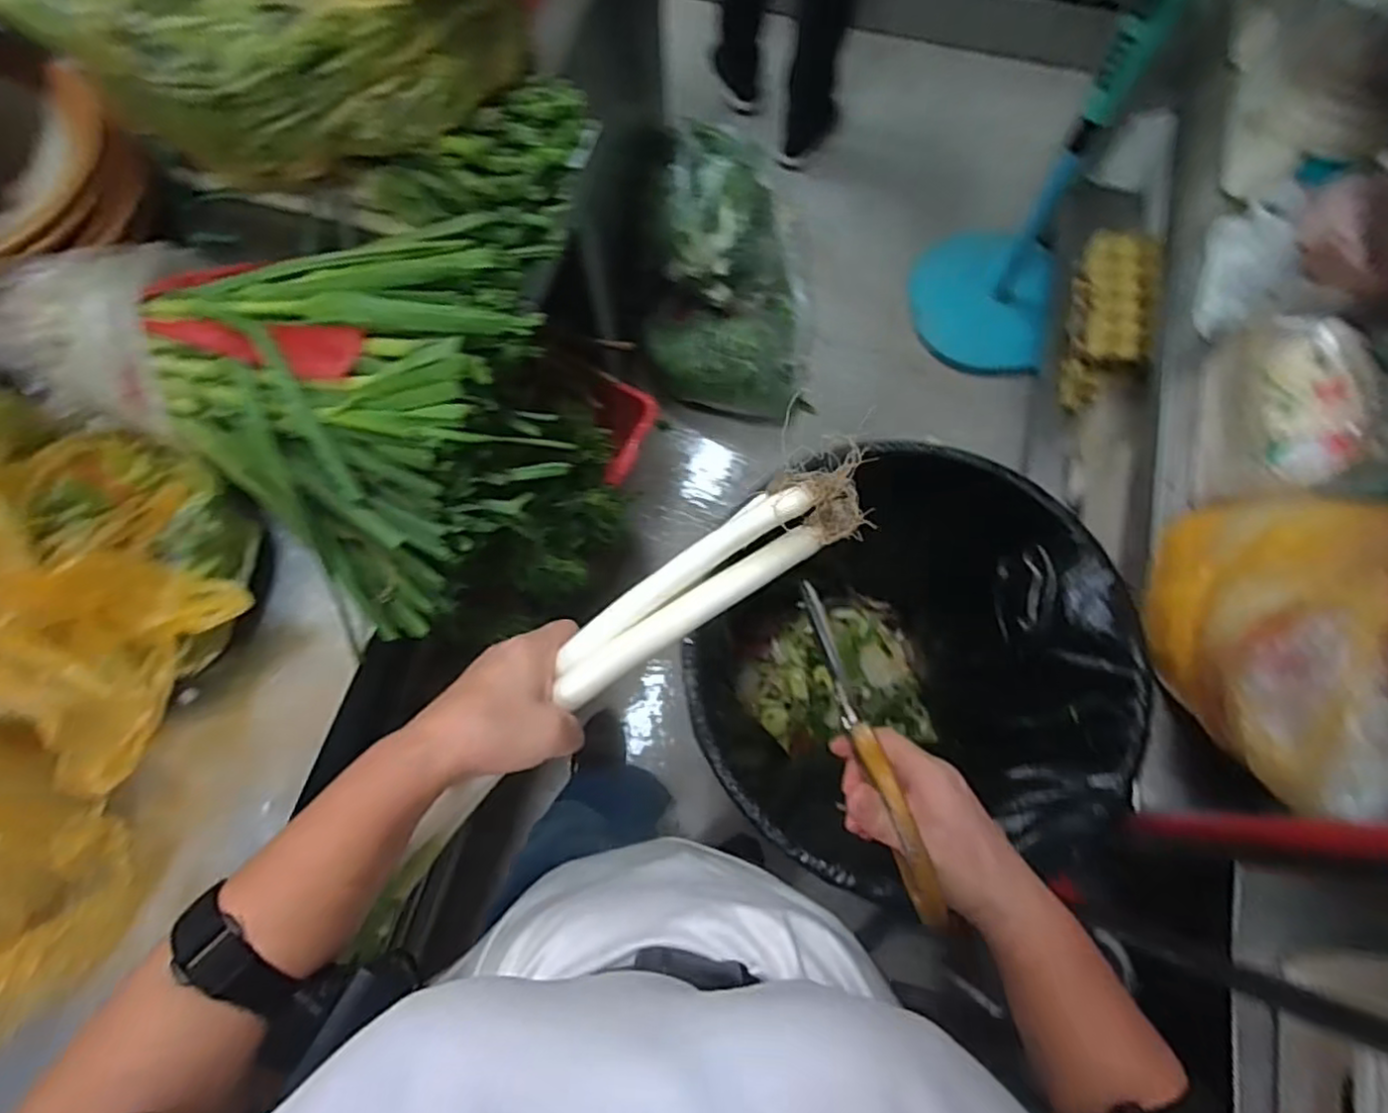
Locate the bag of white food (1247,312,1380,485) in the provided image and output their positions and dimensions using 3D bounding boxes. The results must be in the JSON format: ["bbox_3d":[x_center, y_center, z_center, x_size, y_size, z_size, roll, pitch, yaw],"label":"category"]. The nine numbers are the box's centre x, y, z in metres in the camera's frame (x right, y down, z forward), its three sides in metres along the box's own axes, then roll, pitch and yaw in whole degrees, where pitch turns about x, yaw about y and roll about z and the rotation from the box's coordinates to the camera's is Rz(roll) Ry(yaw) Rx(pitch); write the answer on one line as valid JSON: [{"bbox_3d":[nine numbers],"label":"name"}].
[{"bbox_3d":[0.757,-0.201,0.830,0.066,0.098,0.228,14,73,5],"label":"bag of white food"}]

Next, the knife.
[{"bbox_3d":[0.099,0.108,0.397,0.015,0.026,0.202,-15,64,-4],"label":"knife"}]

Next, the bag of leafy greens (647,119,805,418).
[{"bbox_3d":[0.093,-0.636,1.566,0.381,0.419,0.517,6,73,2],"label":"bag of leafy greens"}]

